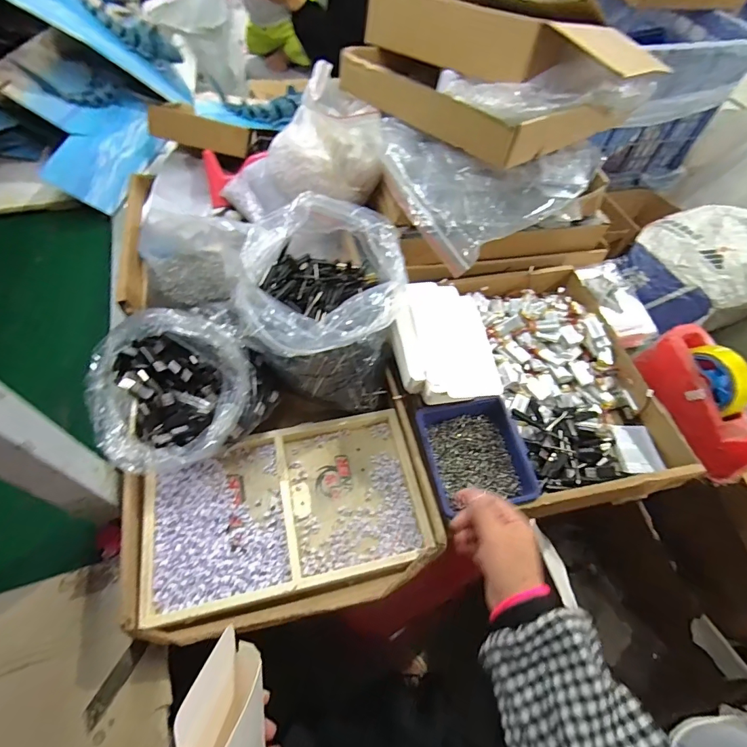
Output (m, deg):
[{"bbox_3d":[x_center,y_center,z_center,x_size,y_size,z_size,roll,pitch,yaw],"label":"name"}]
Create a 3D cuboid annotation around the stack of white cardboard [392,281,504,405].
[{"bbox_3d":[0.087,-0.039,0.551,0.119,0.045,0.175,-6,58,-8],"label":"stack of white cardboard"}]

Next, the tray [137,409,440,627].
[{"bbox_3d":[-0.105,0.159,0.514,0.325,0.033,0.186,-10,59,-10],"label":"tray"}]

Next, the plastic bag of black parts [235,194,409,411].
[{"bbox_3d":[-0.060,-0.089,0.542,0.183,0.187,0.199,9,58,2],"label":"plastic bag of black parts"}]

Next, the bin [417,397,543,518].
[{"bbox_3d":[0.129,0.107,0.538,0.125,0.039,0.139,-9,59,-9],"label":"bin"}]

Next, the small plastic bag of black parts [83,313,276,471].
[{"bbox_3d":[-0.242,0.035,0.518,0.196,0.134,0.171,18,58,7],"label":"small plastic bag of black parts"}]

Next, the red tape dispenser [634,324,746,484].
[{"bbox_3d":[0.451,0.031,0.569,0.078,0.091,0.203,-8,59,-9],"label":"red tape dispenser"}]

